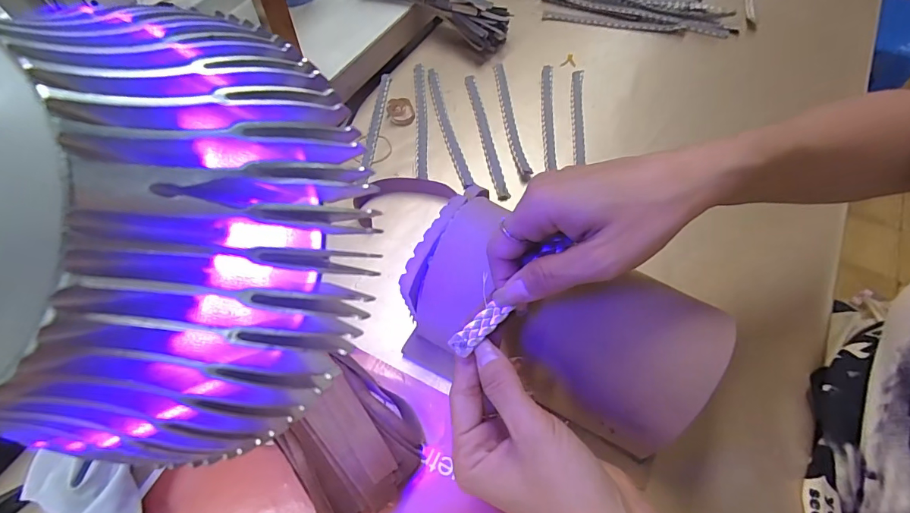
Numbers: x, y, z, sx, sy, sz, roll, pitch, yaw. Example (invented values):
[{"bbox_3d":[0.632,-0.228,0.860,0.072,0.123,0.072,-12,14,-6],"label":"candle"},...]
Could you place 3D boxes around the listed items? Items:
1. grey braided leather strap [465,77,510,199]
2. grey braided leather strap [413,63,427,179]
[{"bbox_3d":[0.034,-0.142,0.487,0.013,0.006,0.188,-10,60,-5],"label":"grey braided leather strap"},{"bbox_3d":[-0.041,-0.165,0.505,0.013,0.006,0.186,-4,60,-1],"label":"grey braided leather strap"}]

